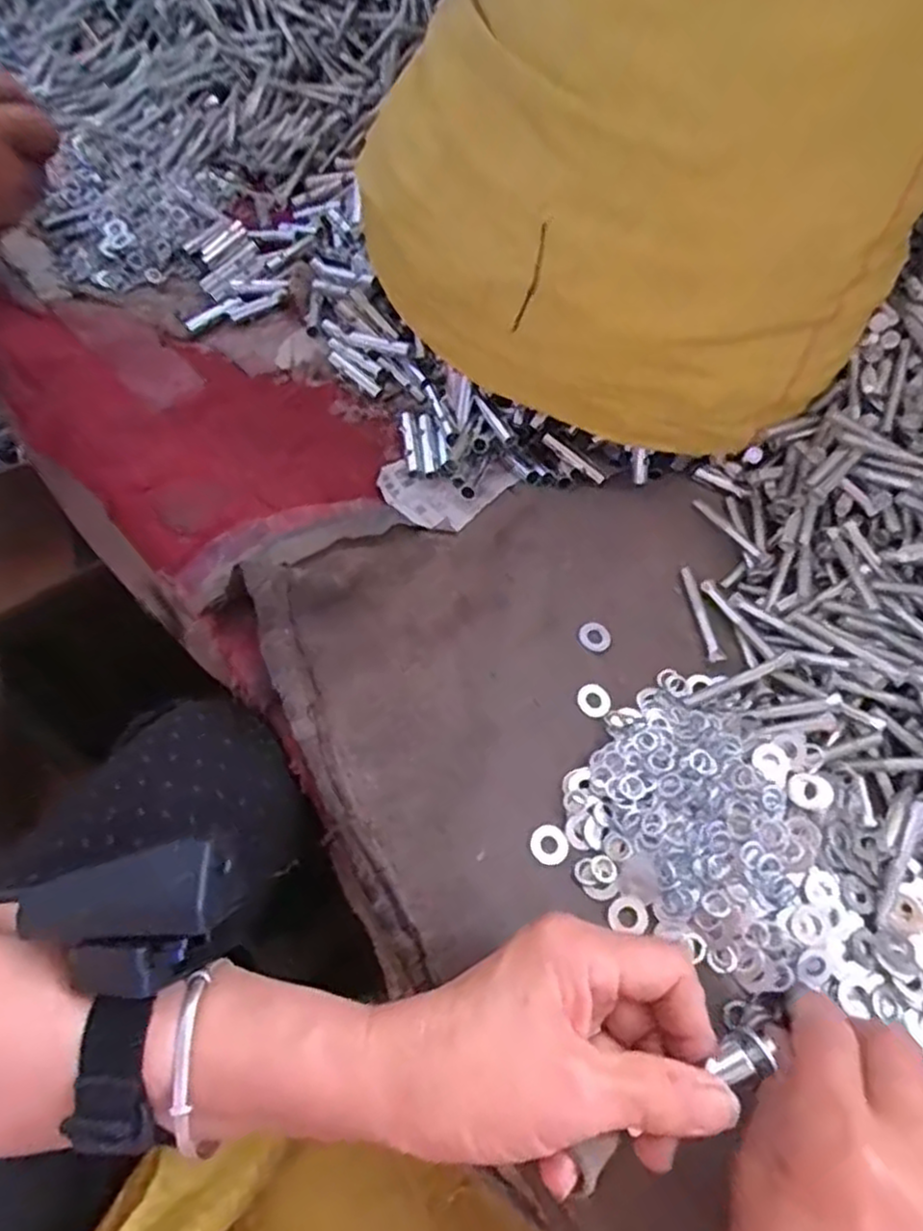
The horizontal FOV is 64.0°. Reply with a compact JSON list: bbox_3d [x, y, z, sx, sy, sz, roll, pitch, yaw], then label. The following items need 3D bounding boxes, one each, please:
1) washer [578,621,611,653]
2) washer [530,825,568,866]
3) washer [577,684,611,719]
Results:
[{"bbox_3d":[0.070,0.011,0.389,0.017,0.004,0.017,2,58,-3],"label":"washer"},{"bbox_3d":[0.040,0.104,0.334,0.017,0.004,0.016,2,58,-3],"label":"washer"},{"bbox_3d":[0.066,0.042,0.369,0.017,0.004,0.017,2,58,-3],"label":"washer"}]

